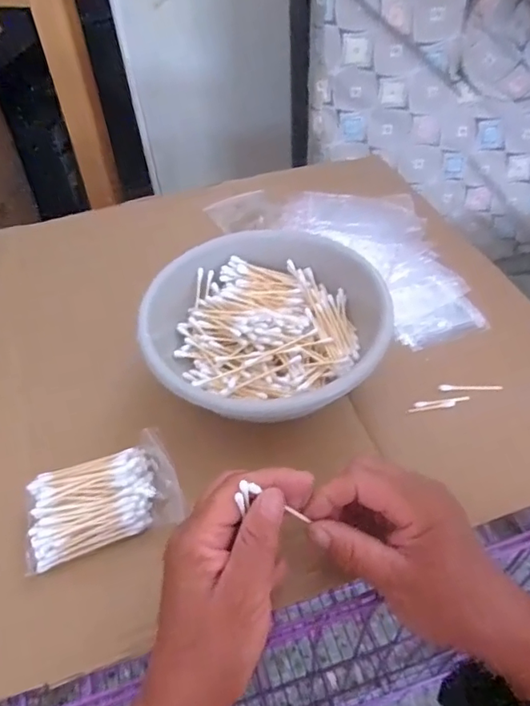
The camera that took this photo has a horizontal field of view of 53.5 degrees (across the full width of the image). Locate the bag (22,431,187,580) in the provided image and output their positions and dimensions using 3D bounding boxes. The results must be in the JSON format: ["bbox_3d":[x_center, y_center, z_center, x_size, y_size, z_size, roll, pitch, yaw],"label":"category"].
[{"bbox_3d":[-0.110,0.098,0.357,0.102,0.030,0.062,-14,50,-9],"label":"bag"}]

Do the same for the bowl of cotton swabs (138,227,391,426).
[{"bbox_3d":[0.001,-0.027,0.436,0.187,0.060,0.175,-5,49,-1],"label":"bowl of cotton swabs"}]

